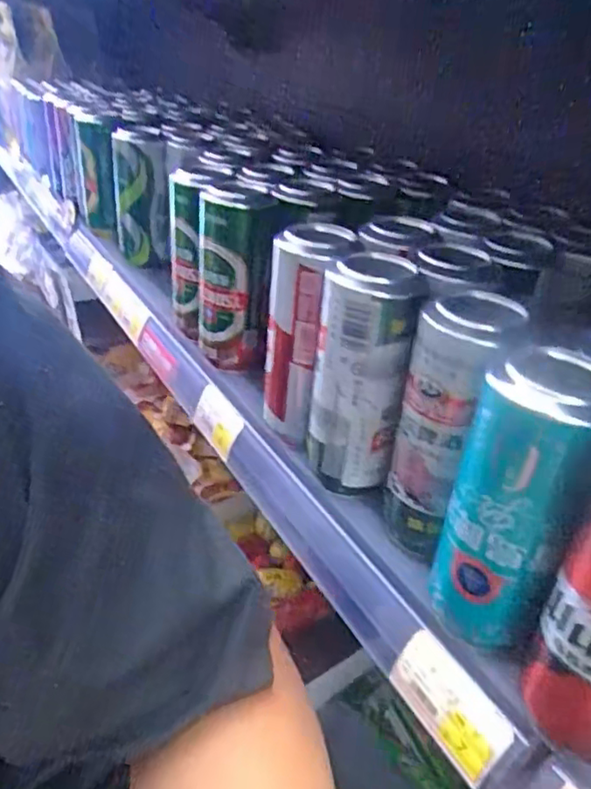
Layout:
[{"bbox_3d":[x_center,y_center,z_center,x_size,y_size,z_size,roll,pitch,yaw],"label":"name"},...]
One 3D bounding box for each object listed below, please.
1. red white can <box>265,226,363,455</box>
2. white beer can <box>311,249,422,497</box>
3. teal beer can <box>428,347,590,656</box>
[{"bbox_3d":[0.012,-0.041,0.450,0.056,0.151,0.067,-19,39,-33],"label":"red white can"},{"bbox_3d":[0.042,-0.012,0.409,0.057,0.155,0.053,9,32,7],"label":"white beer can"},{"bbox_3d":[0.107,0.057,0.312,0.057,0.154,0.058,16,34,18],"label":"teal beer can"}]

